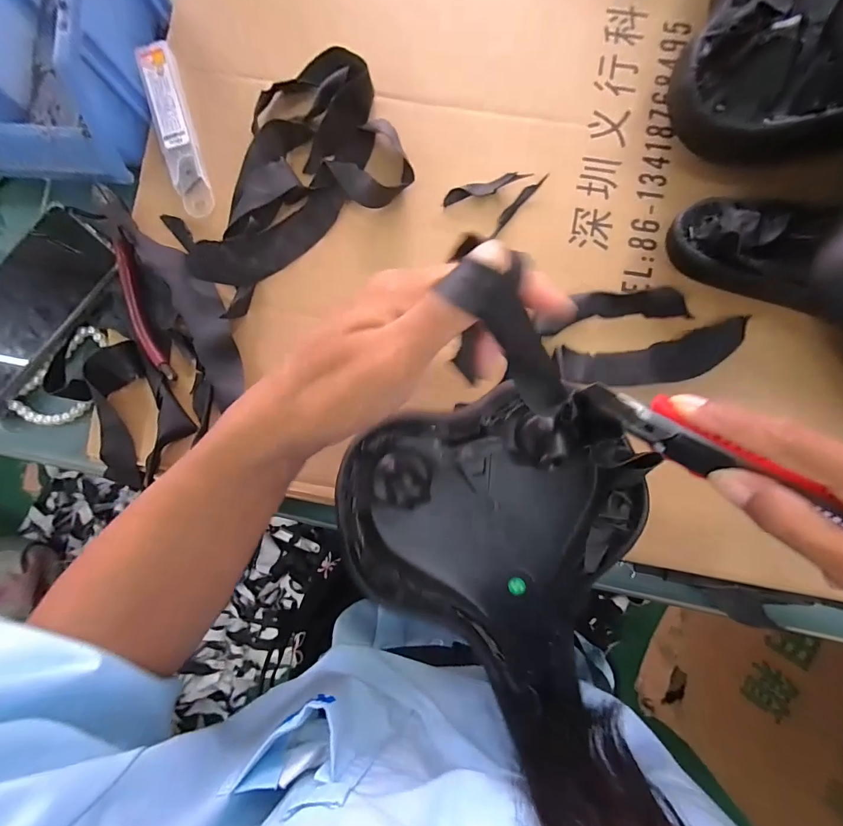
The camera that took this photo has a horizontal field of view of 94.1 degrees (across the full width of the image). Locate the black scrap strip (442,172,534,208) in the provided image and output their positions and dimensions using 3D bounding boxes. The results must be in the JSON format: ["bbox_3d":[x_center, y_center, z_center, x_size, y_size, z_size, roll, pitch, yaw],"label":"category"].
[{"bbox_3d":[0.045,-0.160,0.277,0.060,0.010,0.009,-12,87,2],"label":"black scrap strip"}]

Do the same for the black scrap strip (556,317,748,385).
[{"bbox_3d":[0.157,-0.037,0.264,0.126,0.018,0.033,-9,87,2],"label":"black scrap strip"}]

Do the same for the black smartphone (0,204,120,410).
[{"bbox_3d":[-0.299,-0.074,0.291,0.082,0.012,0.159,36,86,9],"label":"black smartphone"}]

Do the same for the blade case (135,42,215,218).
[{"bbox_3d":[-0.180,-0.207,0.286,0.026,0.013,0.128,-16,87,2],"label":"blade case"}]

